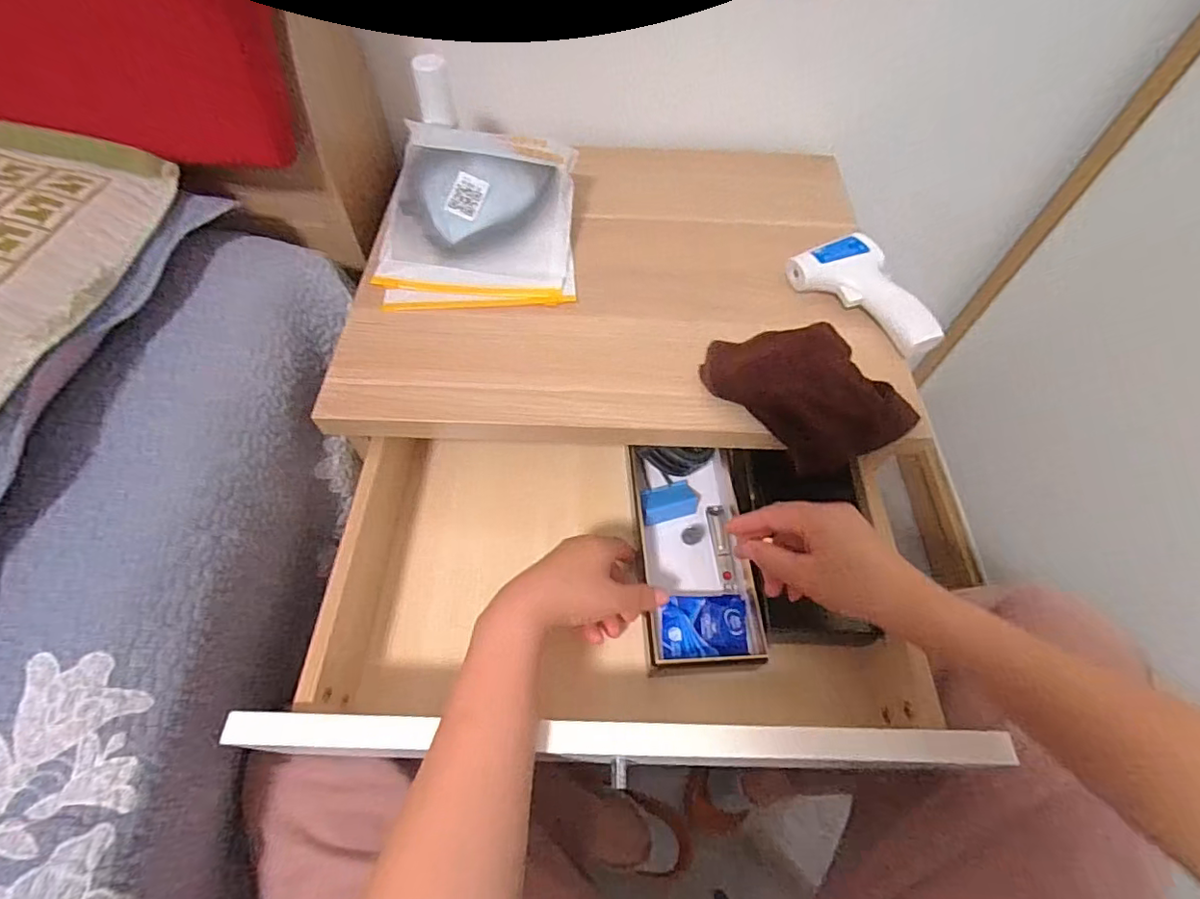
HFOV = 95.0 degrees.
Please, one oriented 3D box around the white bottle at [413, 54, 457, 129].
[{"bbox_3d":[-0.158,-0.345,0.526,0.032,0.053,0.024,-7,59,-6],"label":"white bottle"}]

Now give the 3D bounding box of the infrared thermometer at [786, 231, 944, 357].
[{"bbox_3d":[0.243,-0.141,0.503,0.072,0.034,0.134,-22,62,-14],"label":"infrared thermometer"}]

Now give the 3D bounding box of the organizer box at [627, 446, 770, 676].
[{"bbox_3d":[0.083,0.087,0.485,0.098,0.054,0.203,-1,54,-3],"label":"organizer box"}]

